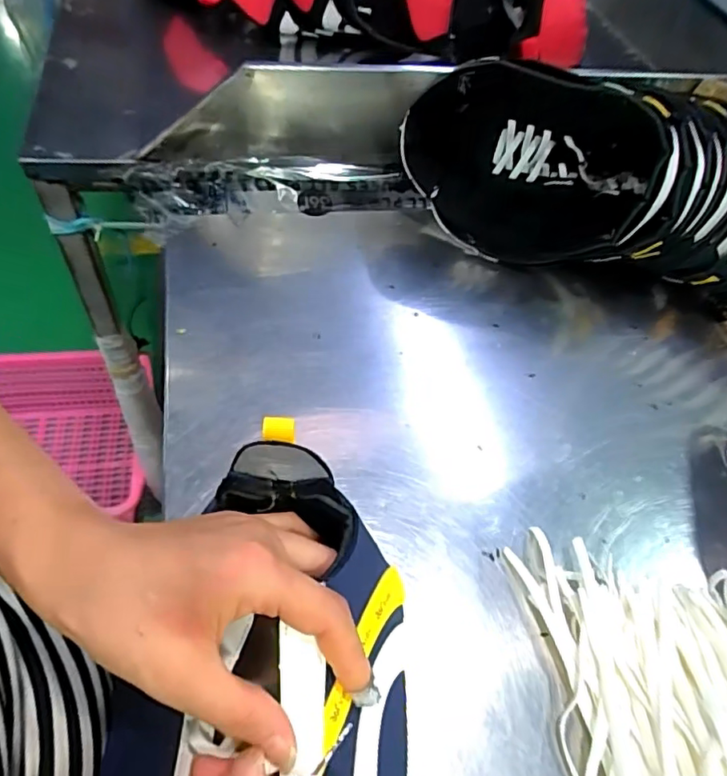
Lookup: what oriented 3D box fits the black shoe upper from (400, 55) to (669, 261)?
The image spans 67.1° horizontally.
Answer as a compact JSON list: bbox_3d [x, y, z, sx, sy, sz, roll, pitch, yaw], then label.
[{"bbox_3d":[0.153,-0.214,0.501,0.222,0.142,0.136,23,55,10],"label":"black shoe upper"}]

